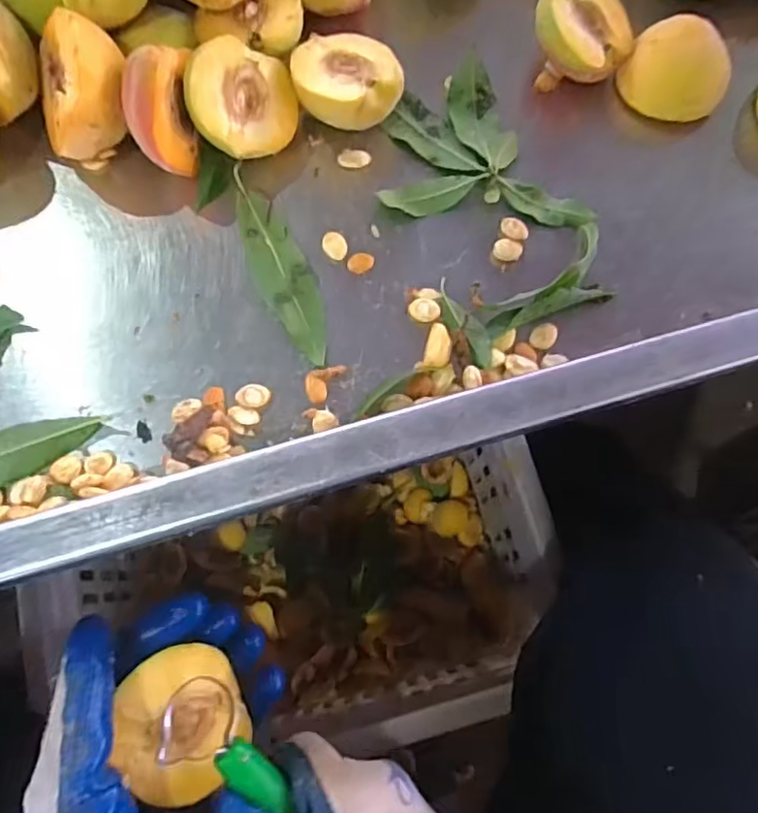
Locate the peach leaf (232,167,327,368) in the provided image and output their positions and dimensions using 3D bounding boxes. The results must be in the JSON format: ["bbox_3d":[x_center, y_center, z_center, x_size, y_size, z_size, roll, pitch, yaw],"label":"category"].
[{"bbox_3d":[-0.054,-0.076,0.326,0.028,0.005,0.115,-27,76,-8],"label":"peach leaf"}]

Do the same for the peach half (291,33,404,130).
[{"bbox_3d":[-0.017,-0.174,0.338,0.056,0.033,0.066,-9,75,-3],"label":"peach half"}]

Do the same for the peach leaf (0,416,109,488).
[{"bbox_3d":[-0.188,0.027,0.293,0.106,0.008,0.028,-24,76,-8],"label":"peach leaf"}]

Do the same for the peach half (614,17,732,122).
[{"bbox_3d":[0.168,-0.188,0.350,0.056,0.031,0.049,35,76,8],"label":"peach half"}]

